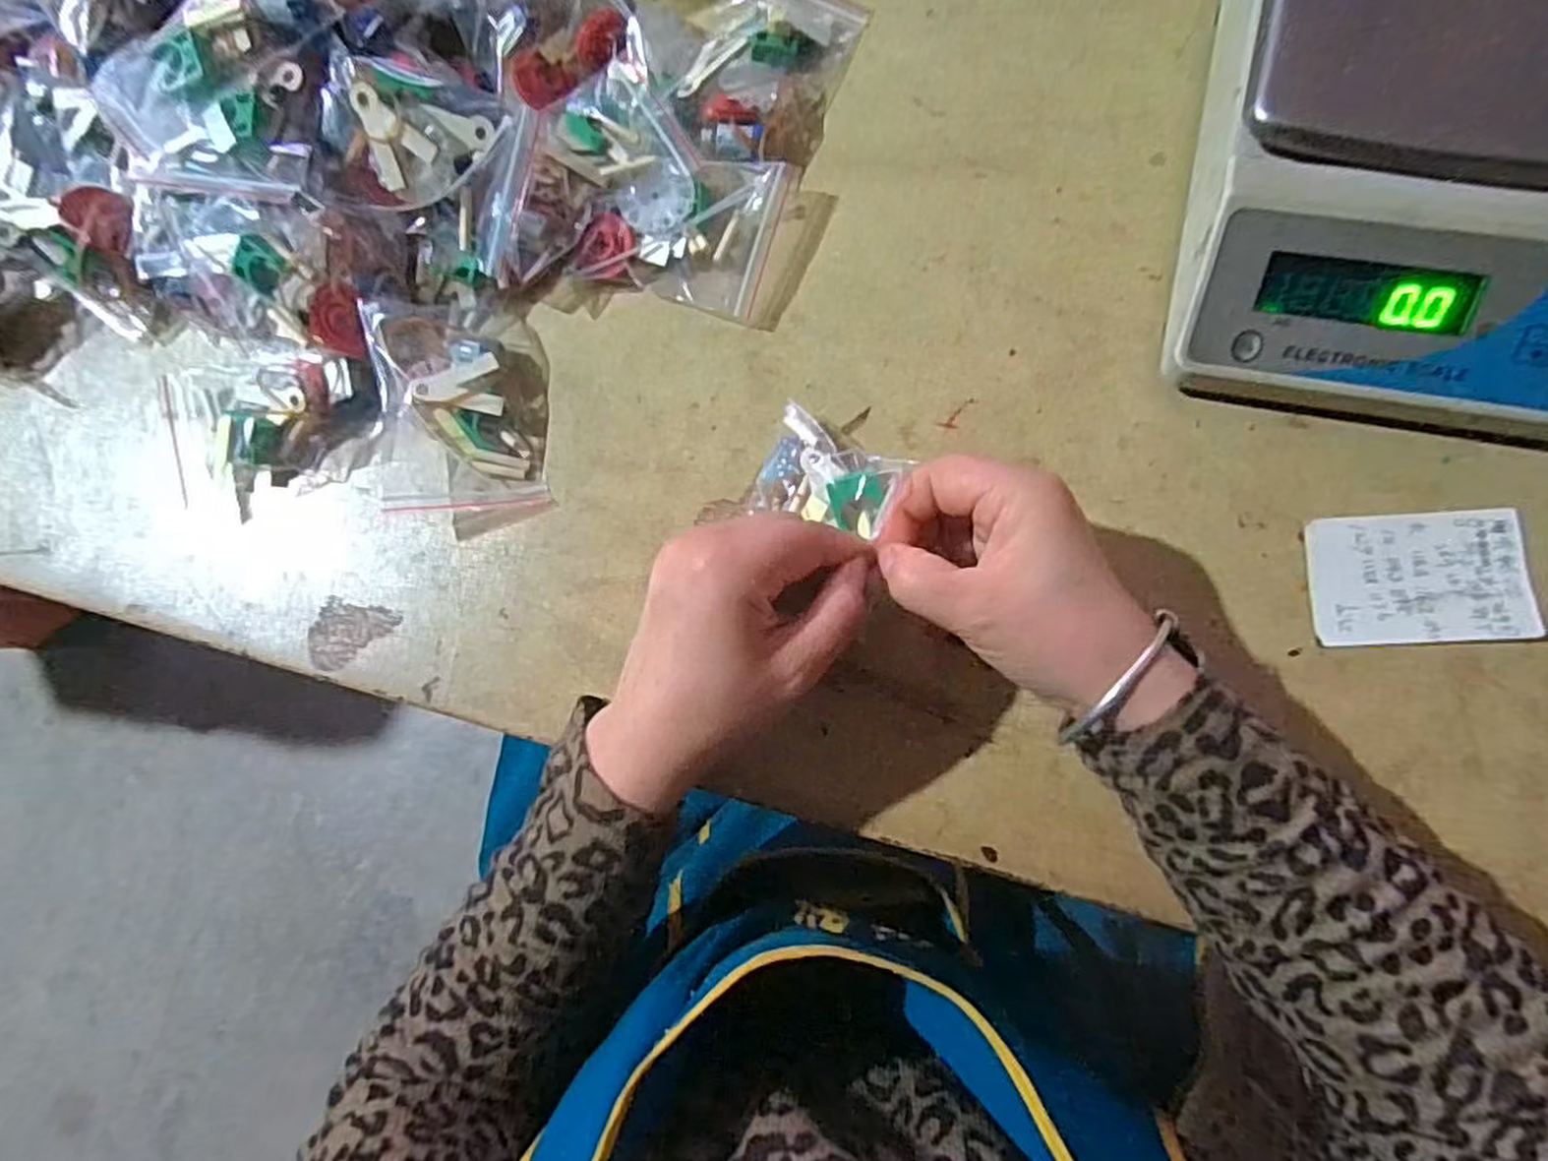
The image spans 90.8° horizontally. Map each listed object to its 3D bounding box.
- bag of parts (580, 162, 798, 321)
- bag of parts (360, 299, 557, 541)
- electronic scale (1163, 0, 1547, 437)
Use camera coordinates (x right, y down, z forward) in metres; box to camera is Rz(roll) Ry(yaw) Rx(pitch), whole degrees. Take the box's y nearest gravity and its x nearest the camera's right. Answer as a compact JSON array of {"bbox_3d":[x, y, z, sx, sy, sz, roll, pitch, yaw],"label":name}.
[{"bbox_3d":[-0.046,-0.190,0.402,0.095,0.025,0.080,18,86,9],"label":"bag of parts"},{"bbox_3d":[-0.171,-0.089,0.402,0.093,0.032,0.120,-6,82,6],"label":"bag of parts"},{"bbox_3d":[0.290,-0.196,0.331,0.191,0.084,0.245,9,84,8],"label":"electronic scale"}]

